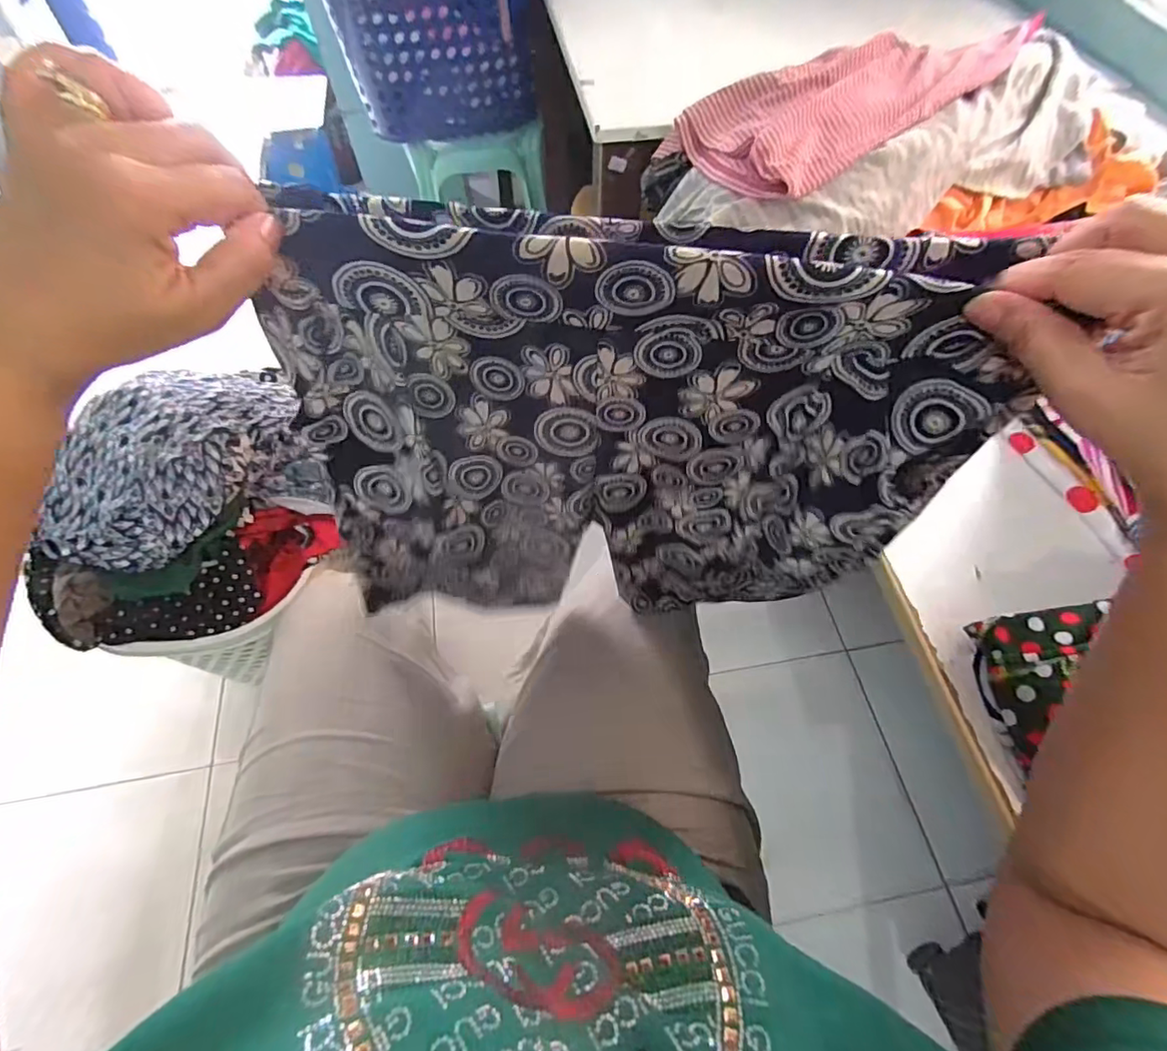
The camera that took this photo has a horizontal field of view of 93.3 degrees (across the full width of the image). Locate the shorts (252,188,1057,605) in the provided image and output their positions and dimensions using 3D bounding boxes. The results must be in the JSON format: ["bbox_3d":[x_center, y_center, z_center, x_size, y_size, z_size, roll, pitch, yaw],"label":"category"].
[{"bbox_3d":[0.012,-0.030,0.413,0.423,0.382,0.066,5,61,2],"label":"shorts"}]

